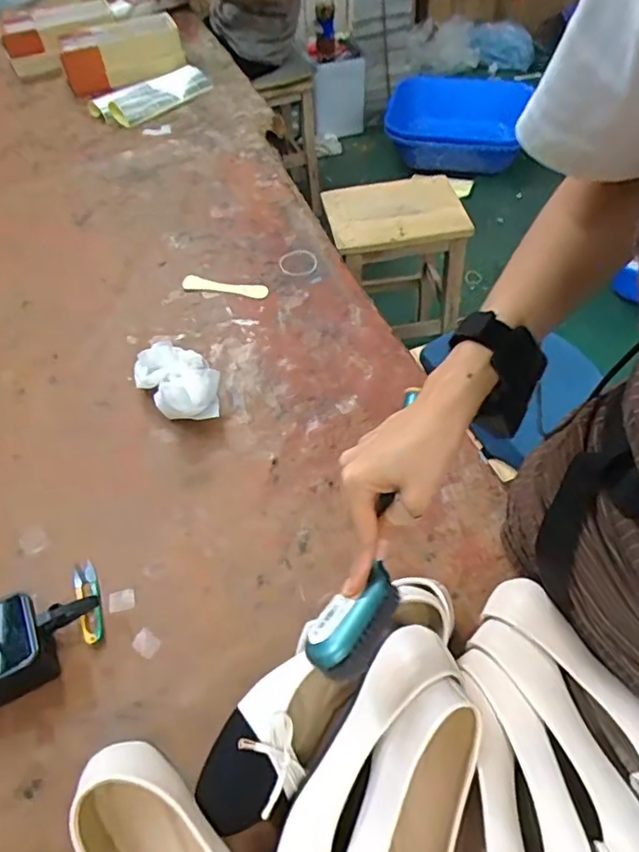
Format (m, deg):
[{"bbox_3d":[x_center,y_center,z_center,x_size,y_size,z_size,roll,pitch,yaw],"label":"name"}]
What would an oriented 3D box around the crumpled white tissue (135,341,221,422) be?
[{"bbox_3d":[-0.186,-0.061,0.769,0.093,0.069,0.133,-38,60,-23],"label":"crumpled white tissue"}]

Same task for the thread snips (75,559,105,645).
[{"bbox_3d":[-0.251,0.189,0.619,0.026,0.013,0.095,-22,54,-13],"label":"thread snips"}]

